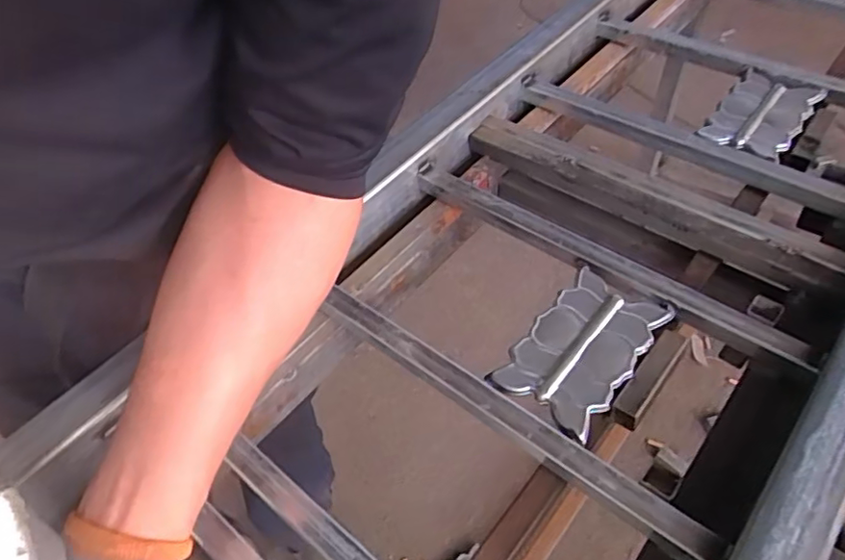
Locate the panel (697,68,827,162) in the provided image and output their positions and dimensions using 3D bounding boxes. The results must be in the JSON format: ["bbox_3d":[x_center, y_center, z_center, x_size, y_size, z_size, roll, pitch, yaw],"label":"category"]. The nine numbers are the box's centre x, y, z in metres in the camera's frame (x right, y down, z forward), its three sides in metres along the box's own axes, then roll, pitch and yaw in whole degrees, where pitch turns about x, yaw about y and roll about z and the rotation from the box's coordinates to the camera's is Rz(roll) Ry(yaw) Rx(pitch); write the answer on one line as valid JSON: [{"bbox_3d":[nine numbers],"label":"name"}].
[{"bbox_3d":[0.330,-0.166,0.583,0.076,0.013,0.117,31,59,27],"label":"panel"}]

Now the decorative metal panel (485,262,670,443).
[{"bbox_3d":[0.120,0.047,0.447,0.077,0.015,0.138,32,60,28],"label":"decorative metal panel"}]

